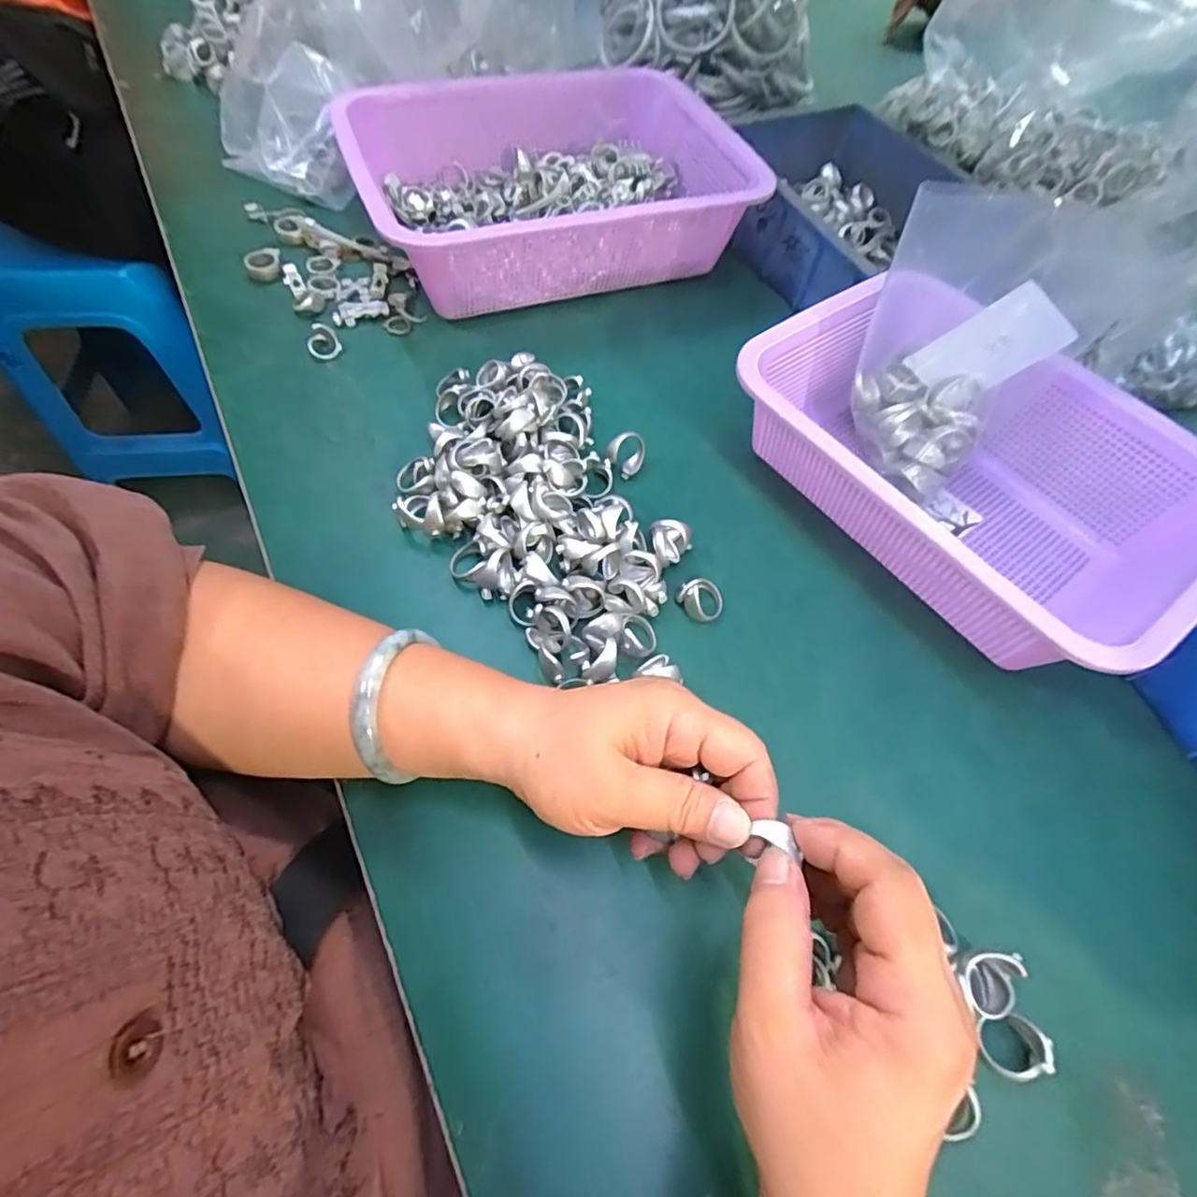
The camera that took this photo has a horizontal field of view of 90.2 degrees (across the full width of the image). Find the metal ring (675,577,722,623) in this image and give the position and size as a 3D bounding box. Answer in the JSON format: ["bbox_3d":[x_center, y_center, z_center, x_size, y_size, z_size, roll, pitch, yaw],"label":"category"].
[{"bbox_3d":[0.060,0.000,0.350,0.026,0.016,0.022,30,62,12],"label":"metal ring"}]

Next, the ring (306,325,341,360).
[{"bbox_3d":[-0.202,-0.188,0.437,0.022,0.012,0.032,-23,64,-17],"label":"ring"}]

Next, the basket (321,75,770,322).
[{"bbox_3d":[-0.039,-0.337,0.495,0.301,0.085,0.238,-17,63,-14],"label":"basket"}]

